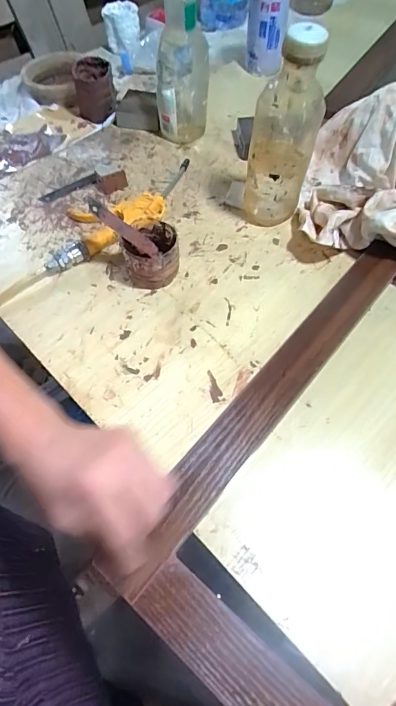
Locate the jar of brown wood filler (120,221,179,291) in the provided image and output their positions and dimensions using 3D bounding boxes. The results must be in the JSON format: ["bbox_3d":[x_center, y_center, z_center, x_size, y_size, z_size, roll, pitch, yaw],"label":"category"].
[{"bbox_3d":[-0.056,-0.112,0.478,0.065,0.051,0.067,-1,59,1],"label":"jar of brown wood filler"}]

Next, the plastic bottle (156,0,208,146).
[{"bbox_3d":[-0.024,-0.383,0.549,0.072,0.197,0.060,-4,59,-1],"label":"plastic bottle"}]

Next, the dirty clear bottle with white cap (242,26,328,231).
[{"bbox_3d":[0.091,-0.234,0.454,0.073,0.204,0.062,12,60,8],"label":"dirty clear bottle with white cap"}]

